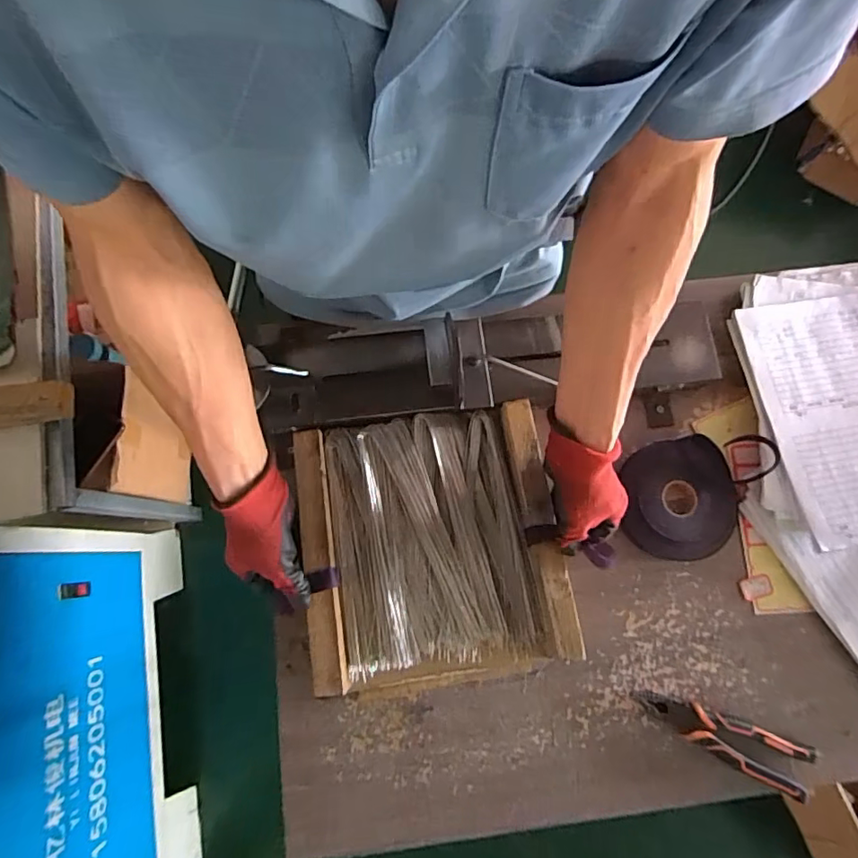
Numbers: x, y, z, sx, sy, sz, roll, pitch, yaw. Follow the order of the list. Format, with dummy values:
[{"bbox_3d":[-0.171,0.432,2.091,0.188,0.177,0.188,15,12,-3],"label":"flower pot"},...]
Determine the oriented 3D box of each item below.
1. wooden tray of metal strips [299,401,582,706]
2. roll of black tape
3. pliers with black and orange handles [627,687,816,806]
[{"bbox_3d":[0.002,0.124,0.570,0.263,0.051,0.285,-9,78,-1],"label":"wooden tray of metal strips"},{"bbox_3d":[0.297,0.081,0.626,0.127,0.021,0.140,0,77,-1],"label":"roll of black tape"},{"bbox_3d":[0.317,0.329,0.572,0.183,0.028,0.050,25,78,5],"label":"pliers with black and orange handles"}]

